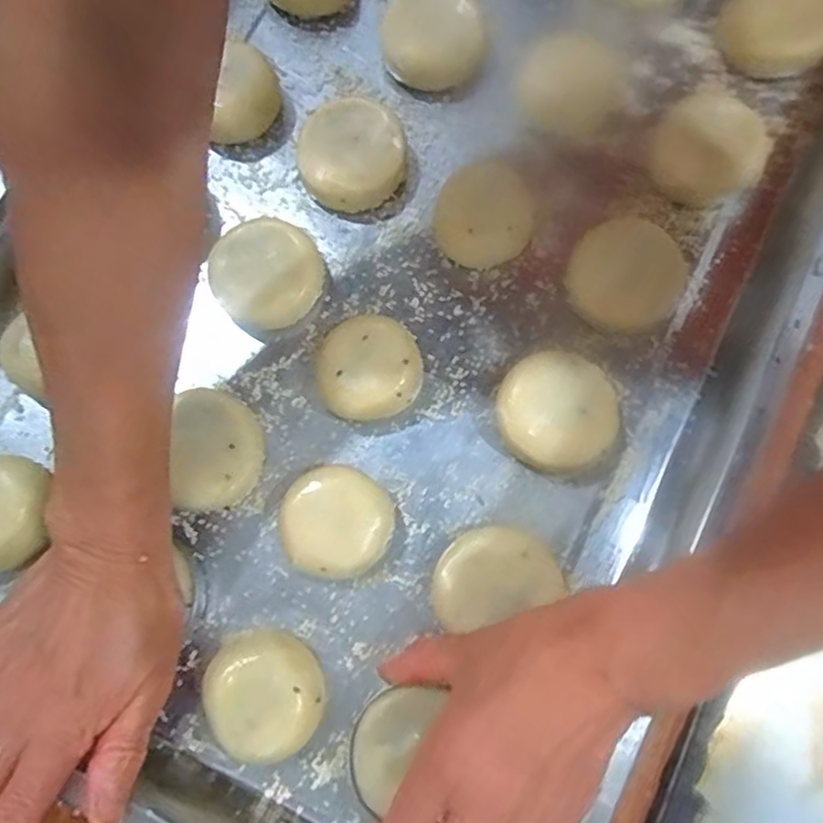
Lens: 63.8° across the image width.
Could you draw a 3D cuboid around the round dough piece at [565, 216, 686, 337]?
[{"bbox_3d":[0.113,-0.073,0.356,0.057,0.020,0.057,0,78,0],"label":"round dough piece"}]

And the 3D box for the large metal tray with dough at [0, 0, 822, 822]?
[{"bbox_3d":[0.007,-0.102,0.362,0.375,0.071,0.620,28,79,6],"label":"large metal tray with dough"}]

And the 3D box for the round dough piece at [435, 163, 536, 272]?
[{"bbox_3d":[0.040,-0.110,0.361,0.052,0.028,0.063,10,78,3],"label":"round dough piece"}]

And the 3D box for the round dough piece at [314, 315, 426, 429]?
[{"bbox_3d":[-0.023,-0.022,0.343,0.054,0.026,0.052,0,78,0],"label":"round dough piece"}]

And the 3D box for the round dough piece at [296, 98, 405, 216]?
[{"bbox_3d":[-0.034,-0.144,0.373,0.057,0.020,0.061,0,78,0],"label":"round dough piece"}]

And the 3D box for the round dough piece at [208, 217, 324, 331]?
[{"bbox_3d":[-0.077,-0.075,0.353,0.052,0.032,0.058,41,81,8],"label":"round dough piece"}]

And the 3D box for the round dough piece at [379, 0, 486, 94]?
[{"bbox_3d":[0.014,-0.220,0.386,0.057,0.023,0.057,0,78,0],"label":"round dough piece"}]

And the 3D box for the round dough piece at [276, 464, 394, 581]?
[{"bbox_3d":[-0.037,0.055,0.328,0.052,0.022,0.052,0,78,0],"label":"round dough piece"}]

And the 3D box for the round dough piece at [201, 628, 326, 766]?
[{"bbox_3d":[-0.069,0.132,0.309,0.054,0.027,0.054,0,78,0],"label":"round dough piece"}]

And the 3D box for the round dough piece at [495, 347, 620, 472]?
[{"bbox_3d":[0.074,0.000,0.340,0.055,0.021,0.059,0,78,0],"label":"round dough piece"}]

